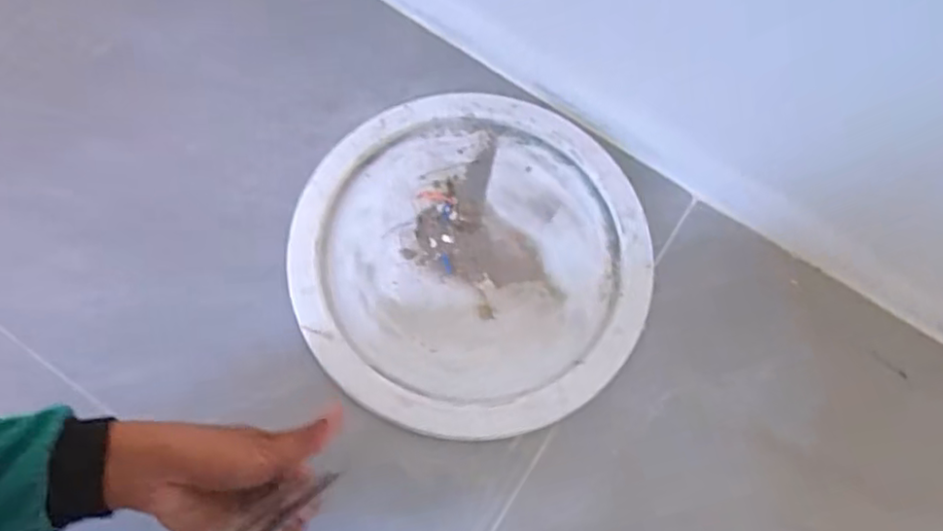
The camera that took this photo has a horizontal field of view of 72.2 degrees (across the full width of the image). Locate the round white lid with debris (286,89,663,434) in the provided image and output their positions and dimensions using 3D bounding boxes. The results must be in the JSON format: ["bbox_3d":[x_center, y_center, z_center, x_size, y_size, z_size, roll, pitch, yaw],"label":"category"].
[{"bbox_3d":[0.001,-0.010,0.537,0.281,0.018,0.282,0,71,0],"label":"round white lid with debris"}]

